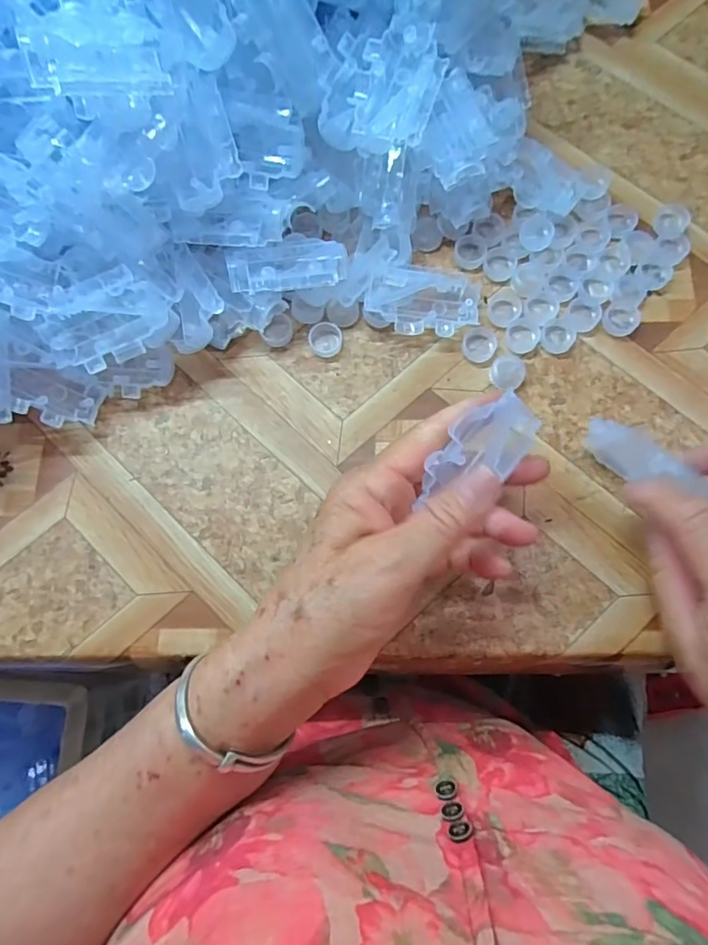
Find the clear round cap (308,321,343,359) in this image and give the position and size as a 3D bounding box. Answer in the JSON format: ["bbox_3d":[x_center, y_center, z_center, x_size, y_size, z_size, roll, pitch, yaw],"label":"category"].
[{"bbox_3d":[-0.018,-0.082,0.325,0.020,0.008,0.020,0,75,2],"label":"clear round cap"}]

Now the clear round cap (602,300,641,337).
[{"bbox_3d":[0.165,-0.095,0.323,0.021,0.004,0.024,26,78,8],"label":"clear round cap"}]

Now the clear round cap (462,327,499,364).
[{"bbox_3d":[0.077,-0.078,0.322,0.020,0.005,0.020,0,75,2],"label":"clear round cap"}]

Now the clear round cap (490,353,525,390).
[{"bbox_3d":[0.093,-0.061,0.316,0.020,0.006,0.021,0,75,2],"label":"clear round cap"}]

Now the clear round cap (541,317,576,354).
[{"bbox_3d":[0.125,-0.084,0.322,0.021,0.004,0.022,0,75,2],"label":"clear round cap"}]

